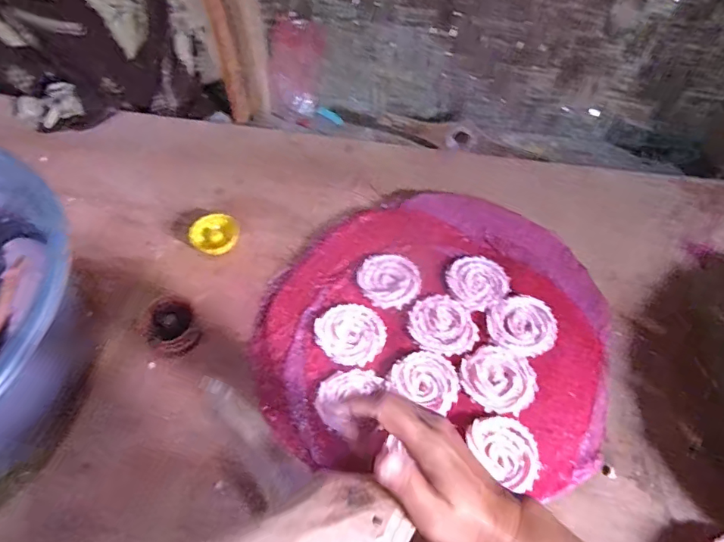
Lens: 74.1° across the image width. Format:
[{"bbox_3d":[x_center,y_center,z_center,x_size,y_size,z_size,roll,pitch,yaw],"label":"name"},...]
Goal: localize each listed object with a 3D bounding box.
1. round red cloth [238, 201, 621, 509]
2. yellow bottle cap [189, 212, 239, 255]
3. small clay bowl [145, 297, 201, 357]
[{"bbox_3d":[0.087,0.050,0.586,0.403,0.016,0.375,6,56,5],"label":"round red cloth"},{"bbox_3d":[-0.200,-0.051,0.655,0.062,0.016,0.065,0,56,0],"label":"yellow bottle cap"},{"bbox_3d":[-0.223,0.062,0.561,0.059,0.048,0.059,0,56,0],"label":"small clay bowl"}]

